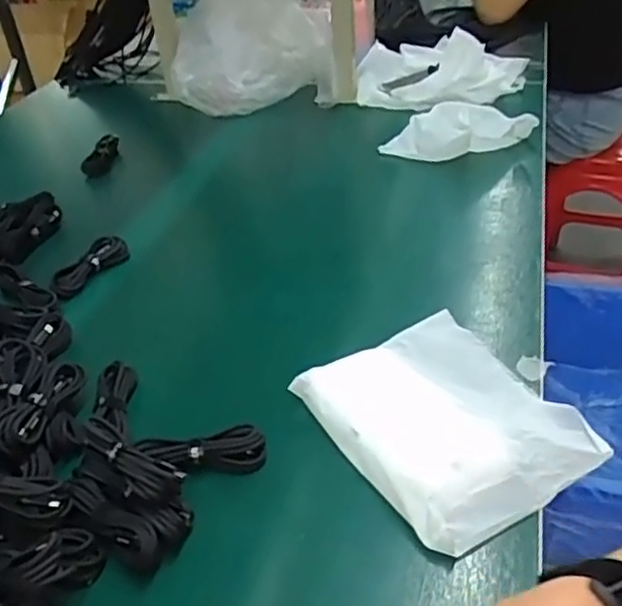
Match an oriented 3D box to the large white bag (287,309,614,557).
[{"bbox_3d":[0.105,0.089,0.537,0.166,0.036,0.205,-24,40,-21],"label":"large white bag"}]

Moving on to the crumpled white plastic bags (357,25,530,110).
[{"bbox_3d":[0.219,-0.403,1.130,0.265,0.113,0.166,8,40,19],"label":"crumpled white plastic bags"}]

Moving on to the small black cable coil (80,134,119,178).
[{"bbox_3d":[-0.331,-0.228,1.053,0.037,0.033,0.112,-4,37,4],"label":"small black cable coil"}]

